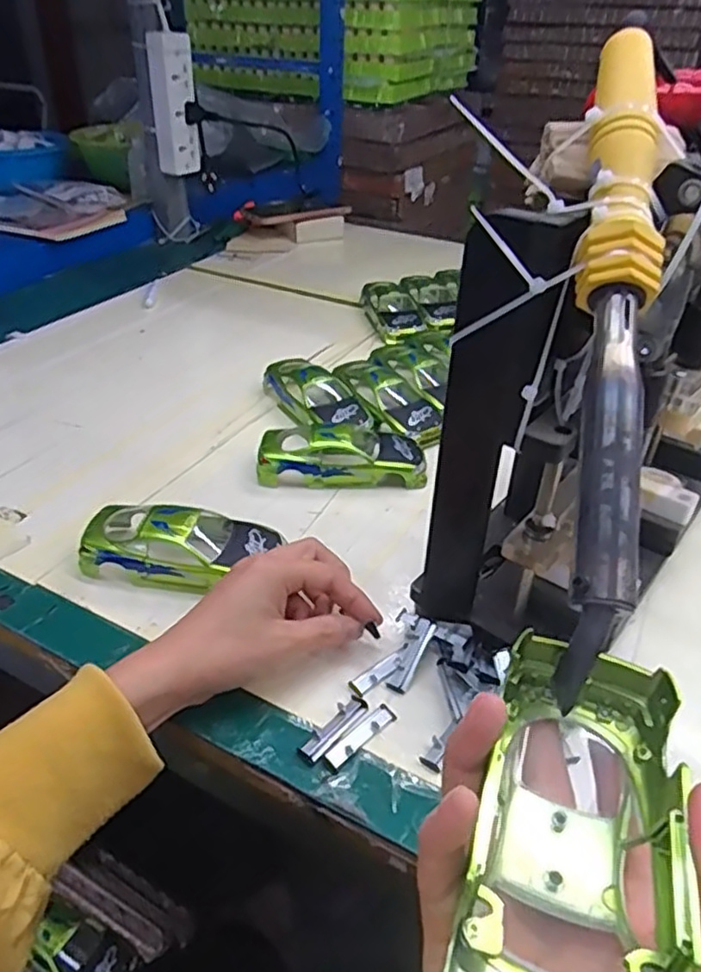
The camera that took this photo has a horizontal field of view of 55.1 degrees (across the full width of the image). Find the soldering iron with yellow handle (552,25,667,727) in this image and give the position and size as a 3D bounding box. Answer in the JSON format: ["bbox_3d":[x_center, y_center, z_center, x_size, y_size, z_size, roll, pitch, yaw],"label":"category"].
[{"bbox_3d":[0.094,-0.058,0.241,0.025,0.023,0.256,7,75,7],"label":"soldering iron with yellow handle"}]

